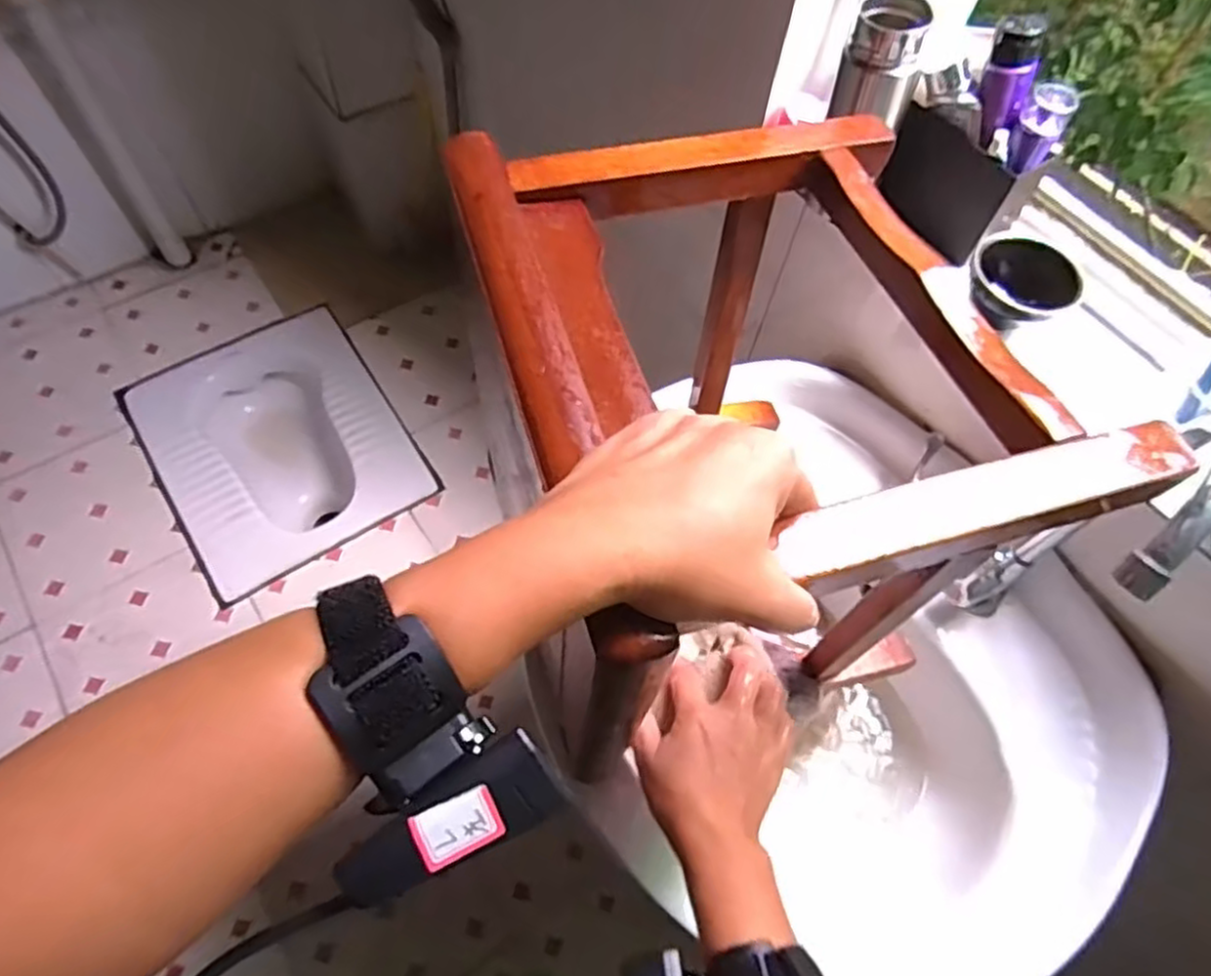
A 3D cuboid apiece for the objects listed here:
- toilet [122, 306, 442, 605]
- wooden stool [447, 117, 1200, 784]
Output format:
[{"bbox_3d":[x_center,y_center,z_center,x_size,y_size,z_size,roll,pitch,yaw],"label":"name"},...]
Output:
[{"bbox_3d":[-0.618,-0.055,1.428,0.412,0.194,0.496,-30,67,-18],"label":"toilet"},{"bbox_3d":[0.075,-0.026,0.480,0.266,0.288,0.307,-12,63,-10],"label":"wooden stool"}]

